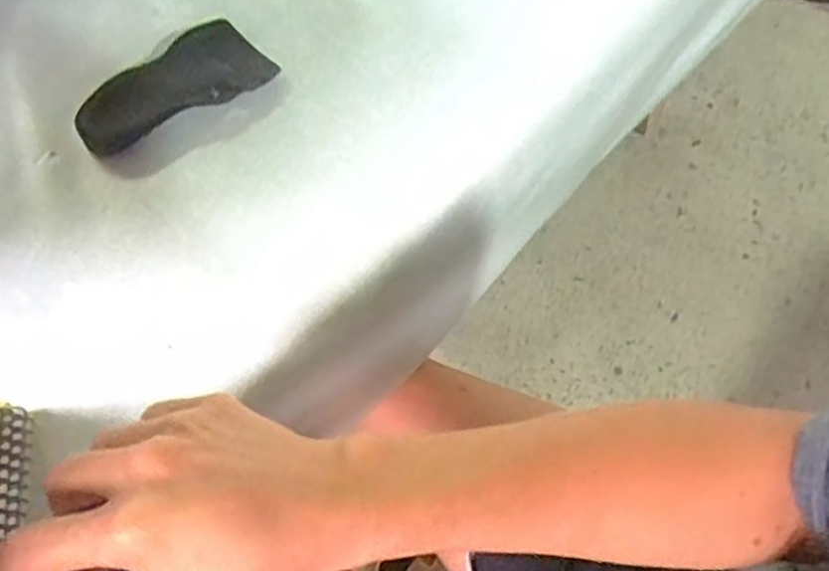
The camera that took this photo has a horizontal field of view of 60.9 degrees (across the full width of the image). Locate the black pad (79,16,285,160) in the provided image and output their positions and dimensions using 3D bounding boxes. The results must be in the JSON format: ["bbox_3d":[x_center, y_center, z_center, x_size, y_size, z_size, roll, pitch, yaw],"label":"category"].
[{"bbox_3d":[-0.148,-0.122,0.432,0.120,0.021,0.049,-34,69,-19],"label":"black pad"}]

